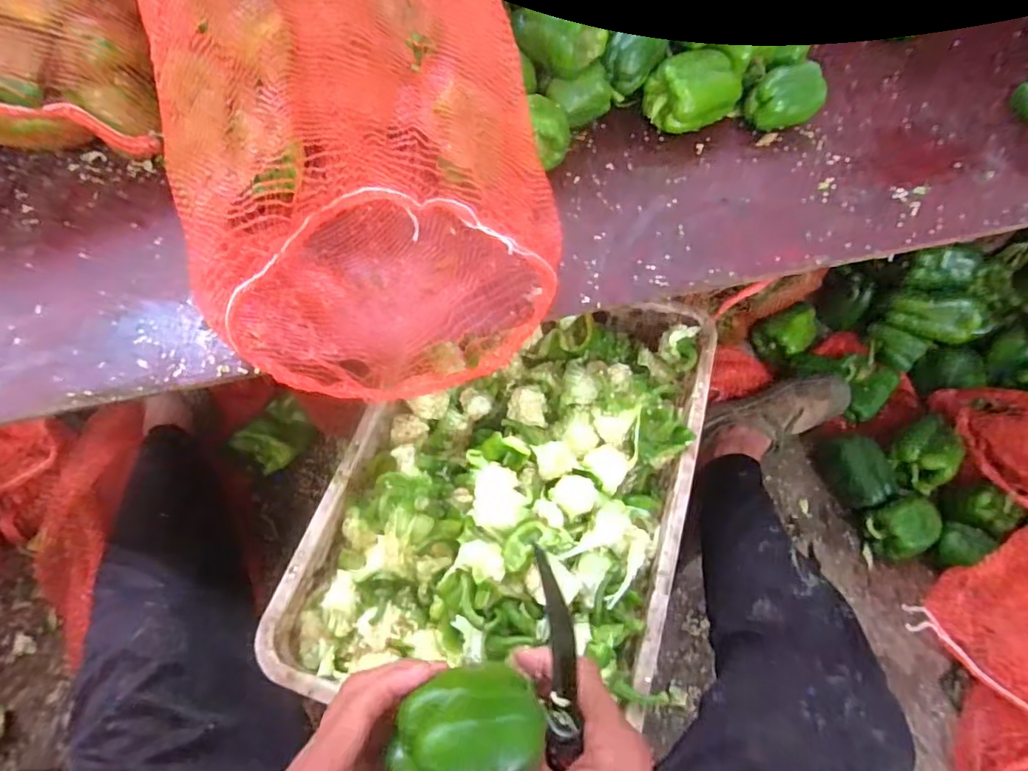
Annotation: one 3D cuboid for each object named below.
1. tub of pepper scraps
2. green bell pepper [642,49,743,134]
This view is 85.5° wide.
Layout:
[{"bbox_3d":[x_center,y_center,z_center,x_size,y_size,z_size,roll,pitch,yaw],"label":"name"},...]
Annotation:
[{"bbox_3d":[0.007,0.085,0.600,0.352,0.117,0.504,16,65,9],"label":"tub of pepper scraps"},{"bbox_3d":[0.225,-0.369,0.703,0.116,0.073,0.073,-25,65,-11],"label":"green bell pepper"}]

